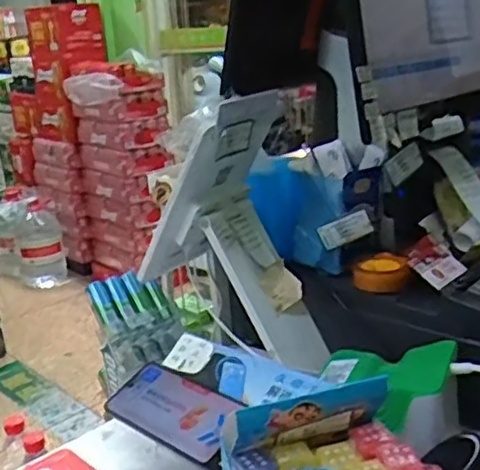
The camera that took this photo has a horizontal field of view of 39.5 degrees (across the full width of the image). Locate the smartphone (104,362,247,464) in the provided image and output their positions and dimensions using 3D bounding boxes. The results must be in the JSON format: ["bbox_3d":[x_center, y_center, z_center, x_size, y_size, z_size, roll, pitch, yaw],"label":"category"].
[{"bbox_3d":[-0.065,0.173,0.668,0.155,0.008,0.078,14,43,43],"label":"smartphone"}]

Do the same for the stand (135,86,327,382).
[{"bbox_3d":[-0.008,-0.008,0.736,0.200,0.261,0.121,3,19,18],"label":"stand"}]

